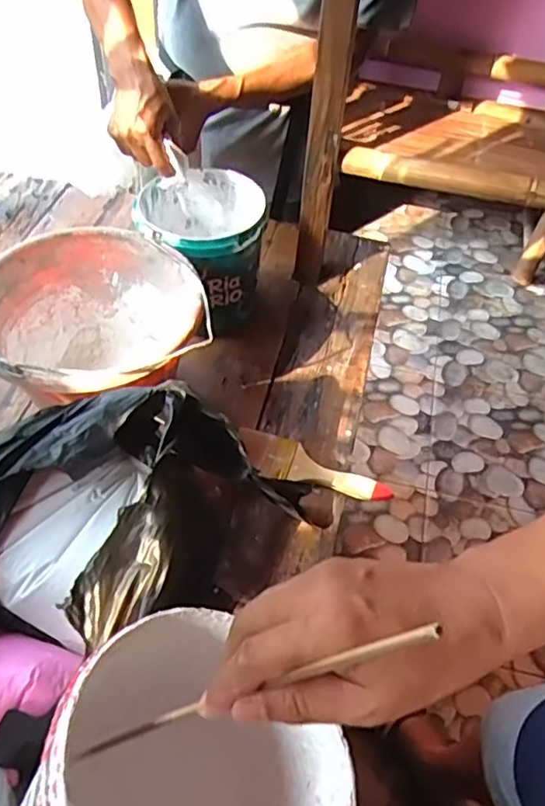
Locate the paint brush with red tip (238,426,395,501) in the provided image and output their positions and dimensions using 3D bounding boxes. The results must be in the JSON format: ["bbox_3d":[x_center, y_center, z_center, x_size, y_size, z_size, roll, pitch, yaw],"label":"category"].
[{"bbox_3d":[0.046,0.075,0.707,0.179,0.019,0.053,15,51,7],"label":"paint brush with red tip"}]

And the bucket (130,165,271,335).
[{"bbox_3d":[-0.097,-0.202,0.833,0.155,0.158,0.169,3,50,-3],"label":"bucket"}]

